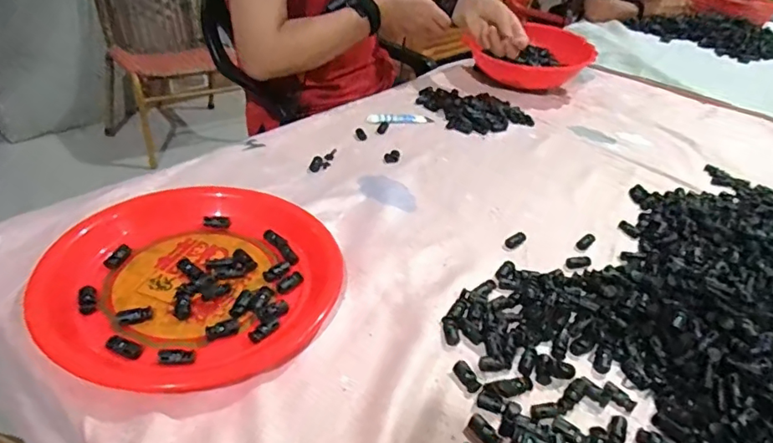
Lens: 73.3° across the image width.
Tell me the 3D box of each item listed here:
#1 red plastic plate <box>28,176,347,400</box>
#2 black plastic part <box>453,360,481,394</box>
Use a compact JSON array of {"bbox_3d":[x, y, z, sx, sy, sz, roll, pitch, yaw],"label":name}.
[{"bbox_3d":[-0.186,0.046,0.497,0.275,0.029,0.254,4,37,-3],"label":"red plastic plate"},{"bbox_3d":[0.067,0.130,0.438,0.013,0.008,0.028,-14,42,-25],"label":"black plastic part"}]

